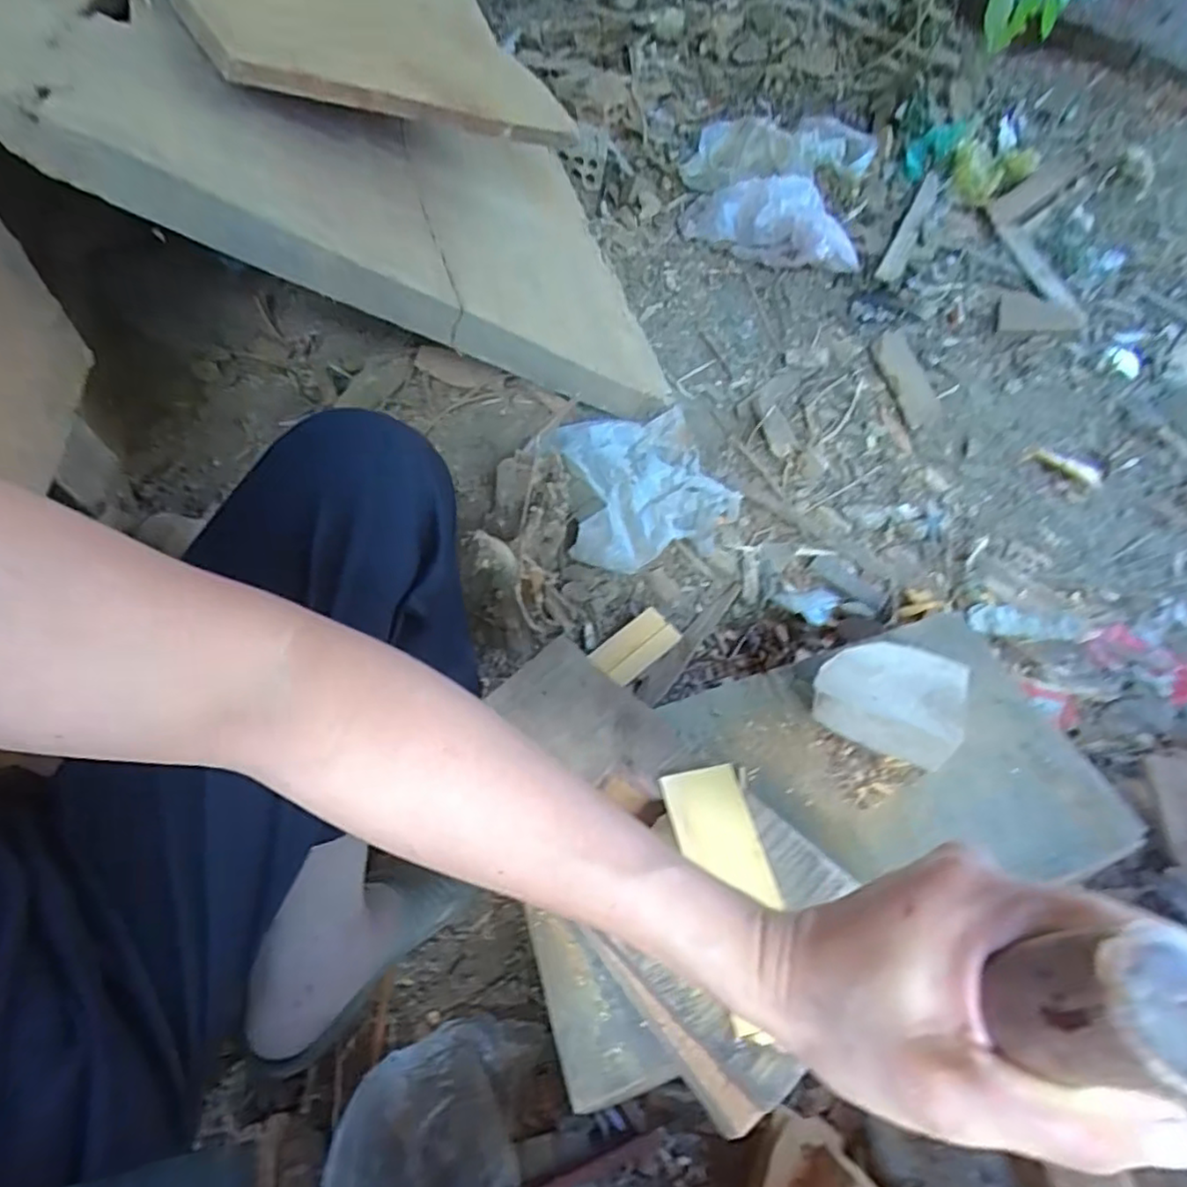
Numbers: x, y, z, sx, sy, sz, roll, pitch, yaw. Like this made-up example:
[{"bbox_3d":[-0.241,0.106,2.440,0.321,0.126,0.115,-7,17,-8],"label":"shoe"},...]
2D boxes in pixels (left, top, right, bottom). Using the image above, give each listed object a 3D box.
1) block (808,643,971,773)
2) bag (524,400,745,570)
[{"bbox_3d":[0.239,0.082,0.540,0.107,0.041,0.089,27,60,17],"label":"block"},{"bbox_3d":[0.054,-0.142,0.827,0.221,0.077,0.229,-19,58,-11],"label":"bag"}]

